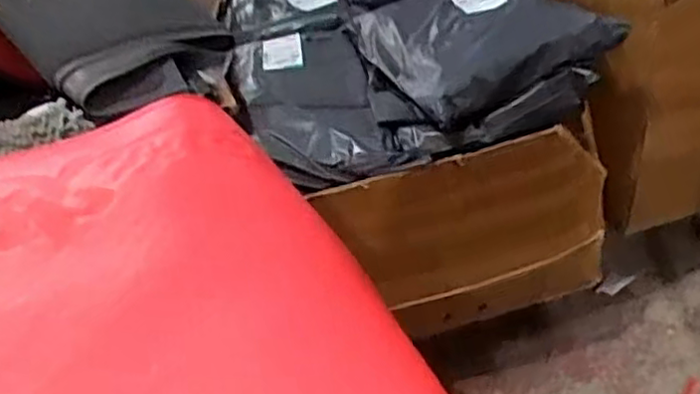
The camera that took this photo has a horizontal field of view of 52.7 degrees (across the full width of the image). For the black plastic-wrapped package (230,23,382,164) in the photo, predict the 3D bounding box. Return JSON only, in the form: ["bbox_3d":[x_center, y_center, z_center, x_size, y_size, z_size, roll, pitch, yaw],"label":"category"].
[{"bbox_3d":[-0.080,-0.193,1.275,0.247,0.065,0.419,-11,39,-6],"label":"black plastic-wrapped package"}]

